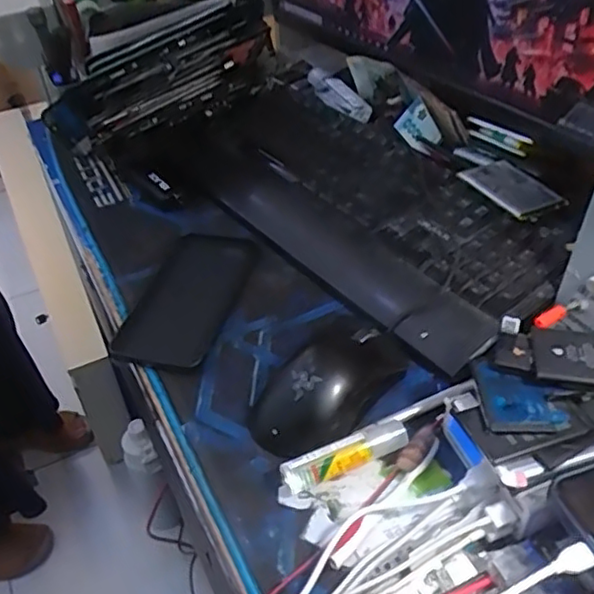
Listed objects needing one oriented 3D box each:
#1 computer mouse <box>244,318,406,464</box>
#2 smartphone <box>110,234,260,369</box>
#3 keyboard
[{"bbox_3d":[0.024,0.060,0.448,0.064,0.037,0.121,28,50,29],"label":"computer mouse"},{"bbox_3d":[-0.092,-0.003,0.541,0.081,0.006,0.158,10,43,14],"label":"smartphone"},{"bbox_3d":[0.049,-0.104,0.622,0.201,0.041,0.452,-27,47,-25],"label":"keyboard"}]

